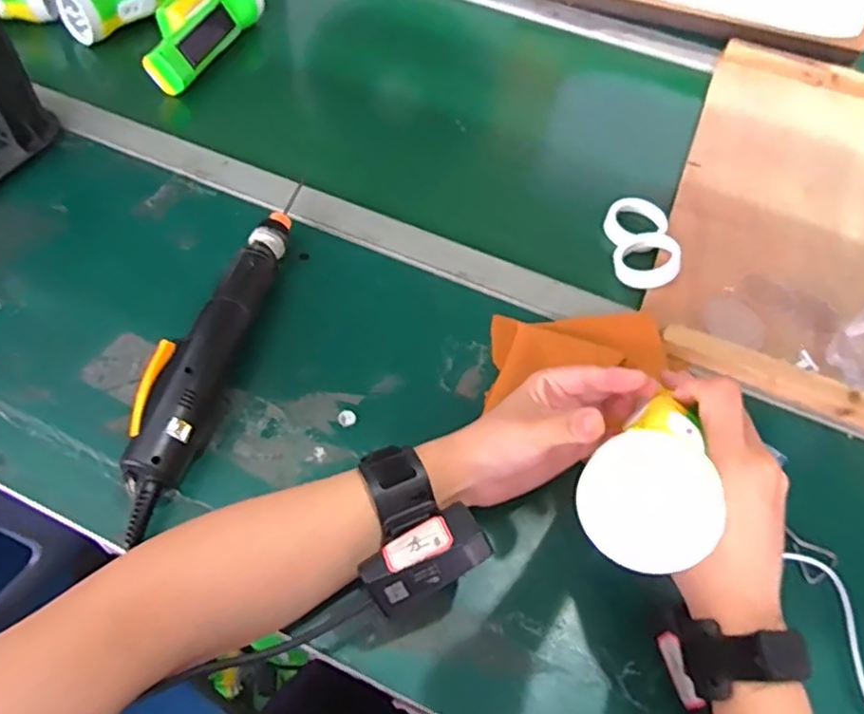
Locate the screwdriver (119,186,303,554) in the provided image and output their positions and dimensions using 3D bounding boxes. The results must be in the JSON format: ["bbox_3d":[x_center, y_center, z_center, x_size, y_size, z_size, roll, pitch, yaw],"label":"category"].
[{"bbox_3d":[-0.159,-0.015,0.465,0.042,0.043,0.289,12,57,4],"label":"screwdriver"}]

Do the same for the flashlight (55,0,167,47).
[{"bbox_3d":[-0.336,-0.411,0.717,0.053,0.049,0.162,35,61,18],"label":"flashlight"}]

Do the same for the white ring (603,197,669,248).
[{"bbox_3d":[0.187,-0.124,0.587,0.047,0.021,0.051,2,56,-2],"label":"white ring"}]

